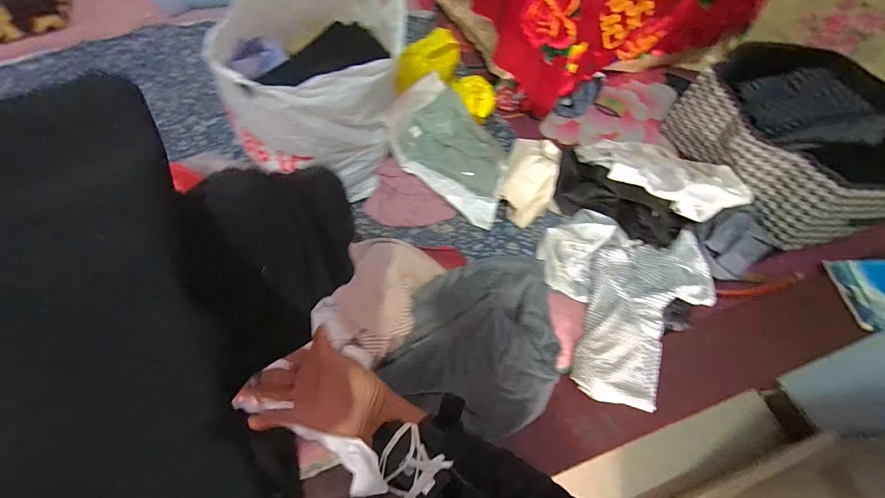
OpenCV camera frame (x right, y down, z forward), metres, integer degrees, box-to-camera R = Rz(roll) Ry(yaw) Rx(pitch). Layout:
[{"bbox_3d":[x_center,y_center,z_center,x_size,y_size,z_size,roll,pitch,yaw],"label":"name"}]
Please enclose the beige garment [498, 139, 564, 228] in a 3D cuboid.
[{"bbox_3d":[0.188,-0.146,0.781,0.121,0.058,0.197,15,61,7],"label":"beige garment"}]

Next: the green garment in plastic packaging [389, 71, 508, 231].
[{"bbox_3d":[0.031,-0.209,0.770,0.306,0.109,0.227,37,66,18],"label":"green garment in plastic packaging"}]

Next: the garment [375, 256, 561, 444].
[{"bbox_3d":[0.076,0.129,0.596,0.248,0.069,0.296,24,63,12],"label":"garment"}]

